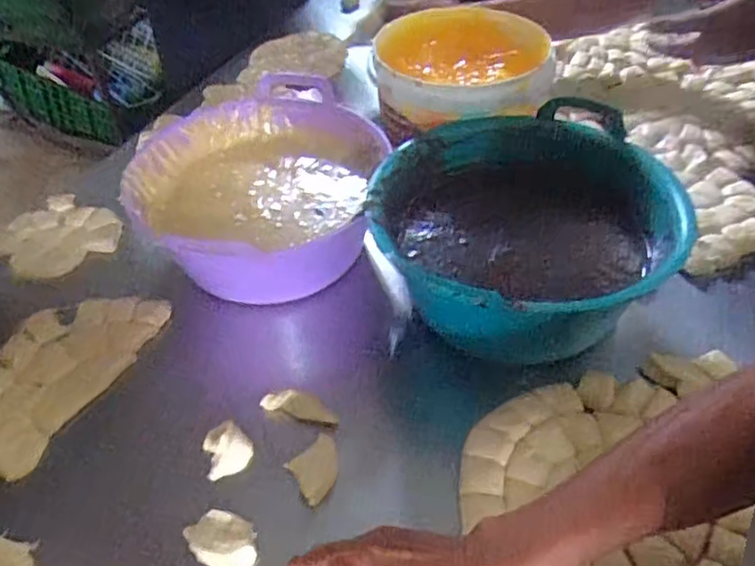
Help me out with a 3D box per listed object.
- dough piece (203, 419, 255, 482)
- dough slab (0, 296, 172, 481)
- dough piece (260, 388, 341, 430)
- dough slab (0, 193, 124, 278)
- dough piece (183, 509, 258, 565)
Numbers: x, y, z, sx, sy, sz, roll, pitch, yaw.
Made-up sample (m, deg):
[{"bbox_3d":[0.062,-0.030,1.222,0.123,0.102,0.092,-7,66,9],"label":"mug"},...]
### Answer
[{"bbox_3d":[-0.135,0.149,0.577,0.041,0.029,0.038,-14,47,-12],"label":"dough piece"},{"bbox_3d":[-0.328,0.084,0.649,0.128,0.014,0.221,20,49,20],"label":"dough slab"},{"bbox_3d":[-0.073,0.118,0.604,0.075,0.024,0.021,10,47,11],"label":"dough piece"},{"bbox_3d":[-0.393,-0.064,0.794,0.138,0.026,0.125,-17,48,-15],"label":"dough slab"},{"bbox_3d":[-0.127,0.208,0.520,0.065,0.014,0.040,15,48,16],"label":"dough piece"}]

